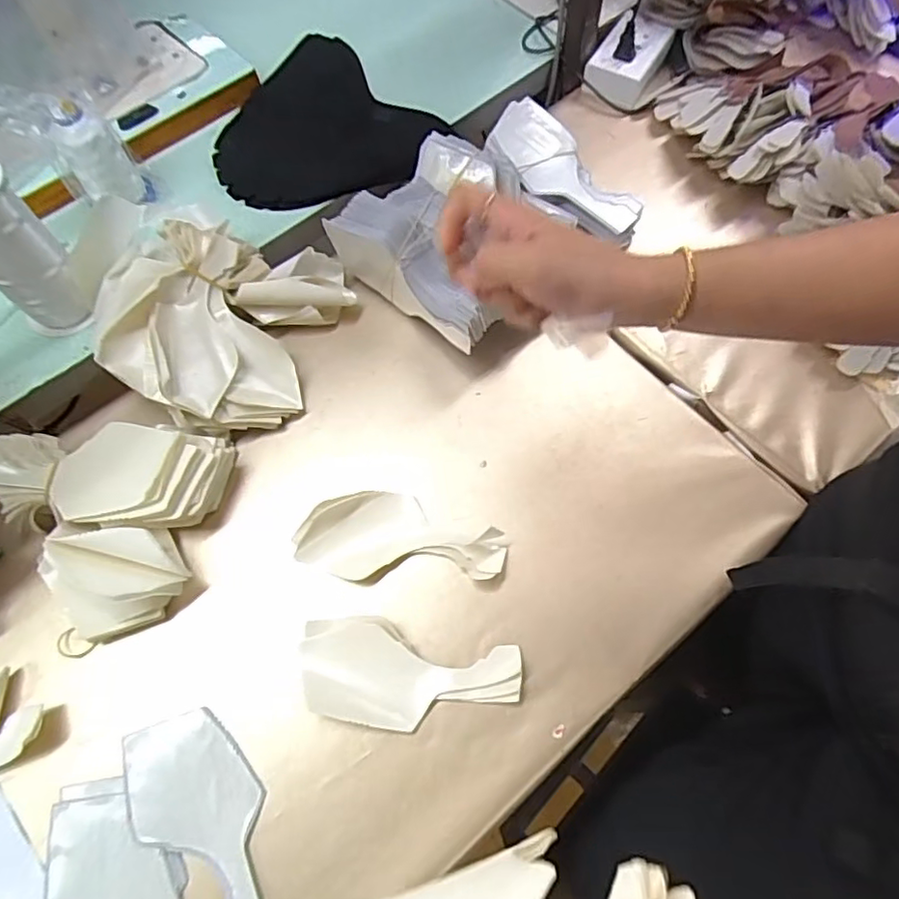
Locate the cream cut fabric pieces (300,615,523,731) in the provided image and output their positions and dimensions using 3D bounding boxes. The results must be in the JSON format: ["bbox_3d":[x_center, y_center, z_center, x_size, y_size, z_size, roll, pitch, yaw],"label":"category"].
[{"bbox_3d":[-0.035,0.187,0.502,0.180,0.014,0.079,8,67,5],"label":"cream cut fabric pieces"}]

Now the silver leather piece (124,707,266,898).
[{"bbox_3d":[-0.184,0.286,0.470,0.082,0.009,0.181,-40,72,-14],"label":"silver leather piece"}]

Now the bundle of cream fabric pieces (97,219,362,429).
[{"bbox_3d":[-0.226,-0.120,0.592,0.219,0.079,0.201,7,67,5],"label":"bundle of cream fabric pieces"}]

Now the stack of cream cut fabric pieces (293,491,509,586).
[{"bbox_3d":[-0.045,0.076,0.545,0.184,0.028,0.079,-2,67,1],"label":"stack of cream cut fabric pieces"}]

